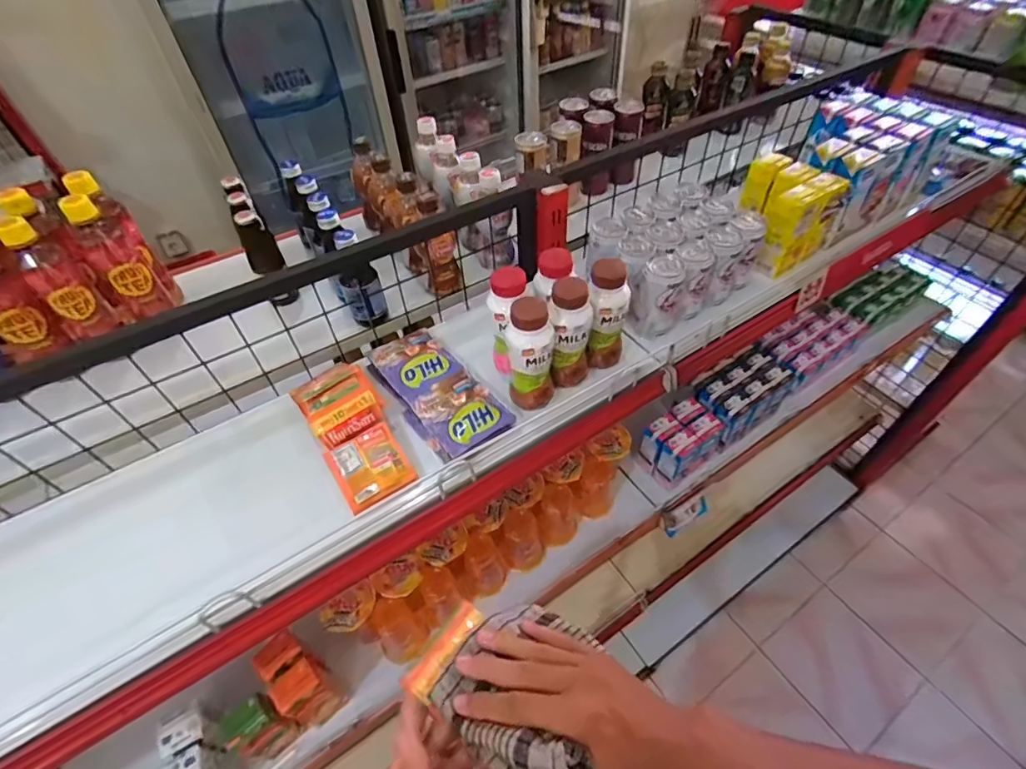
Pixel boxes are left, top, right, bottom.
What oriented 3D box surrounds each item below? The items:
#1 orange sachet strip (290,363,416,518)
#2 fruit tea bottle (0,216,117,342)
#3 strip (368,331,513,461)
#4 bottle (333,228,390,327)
[{"bbox_3d":[-0.181,0.050,0.558,0.080,0.032,0.184,-26,65,-18],"label":"orange sachet strip"},{"bbox_3d":[-0.559,-0.128,0.600,0.053,0.155,0.056,30,57,25],"label":"fruit tea bottle"},{"bbox_3d":[-0.097,0.006,0.613,0.095,0.026,0.205,-33,55,-23],"label":"strip"},{"bbox_3d":[-0.207,-0.140,0.661,0.044,0.126,0.048,-1,49,2],"label":"bottle"}]

